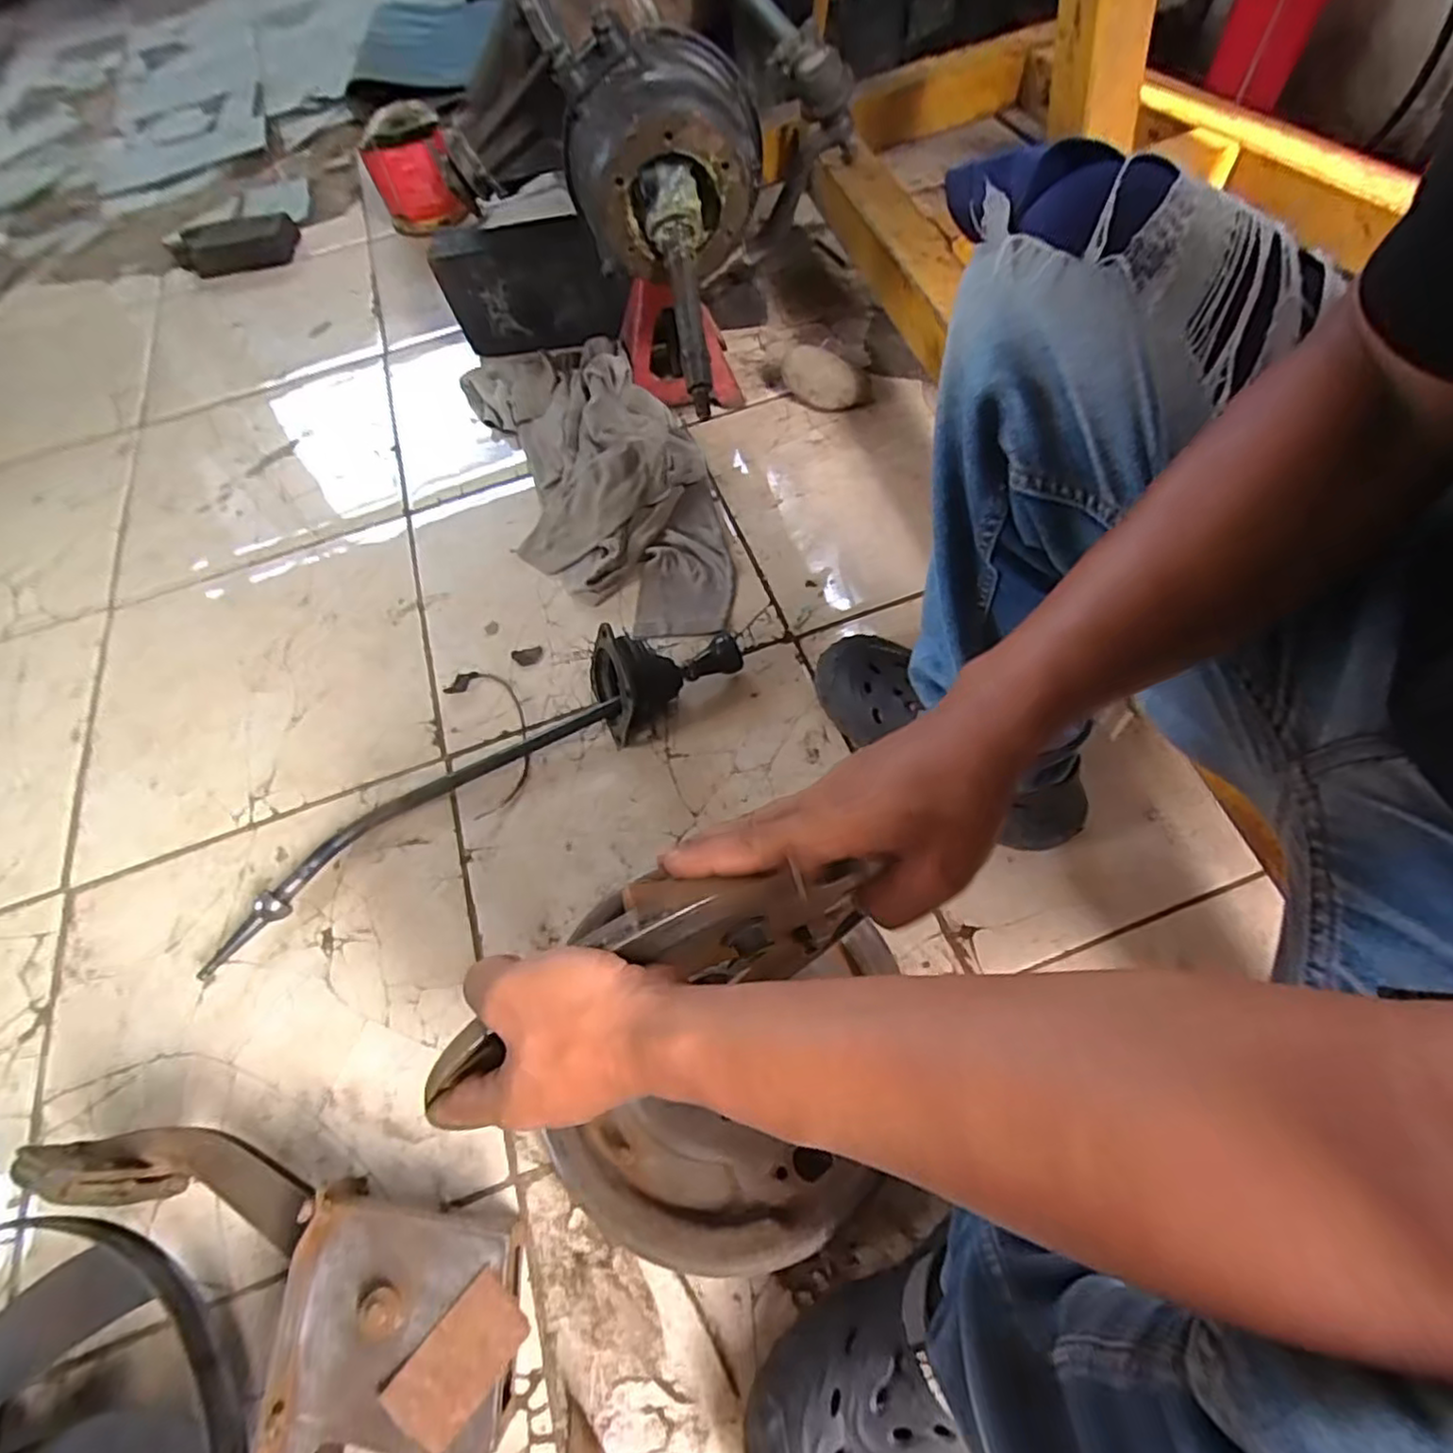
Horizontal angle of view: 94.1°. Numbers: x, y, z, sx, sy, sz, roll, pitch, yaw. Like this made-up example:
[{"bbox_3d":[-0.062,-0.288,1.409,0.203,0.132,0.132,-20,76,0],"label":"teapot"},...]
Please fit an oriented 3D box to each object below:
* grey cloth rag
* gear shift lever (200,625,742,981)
[{"bbox_3d":[-0.174,-0.356,0.899,0.256,0.072,0.591,-21,62,-8],"label":"grey cloth rag"},{"bbox_3d":[-0.248,0.043,0.677,0.594,0.084,0.123,-36,65,-16],"label":"gear shift lever"}]

